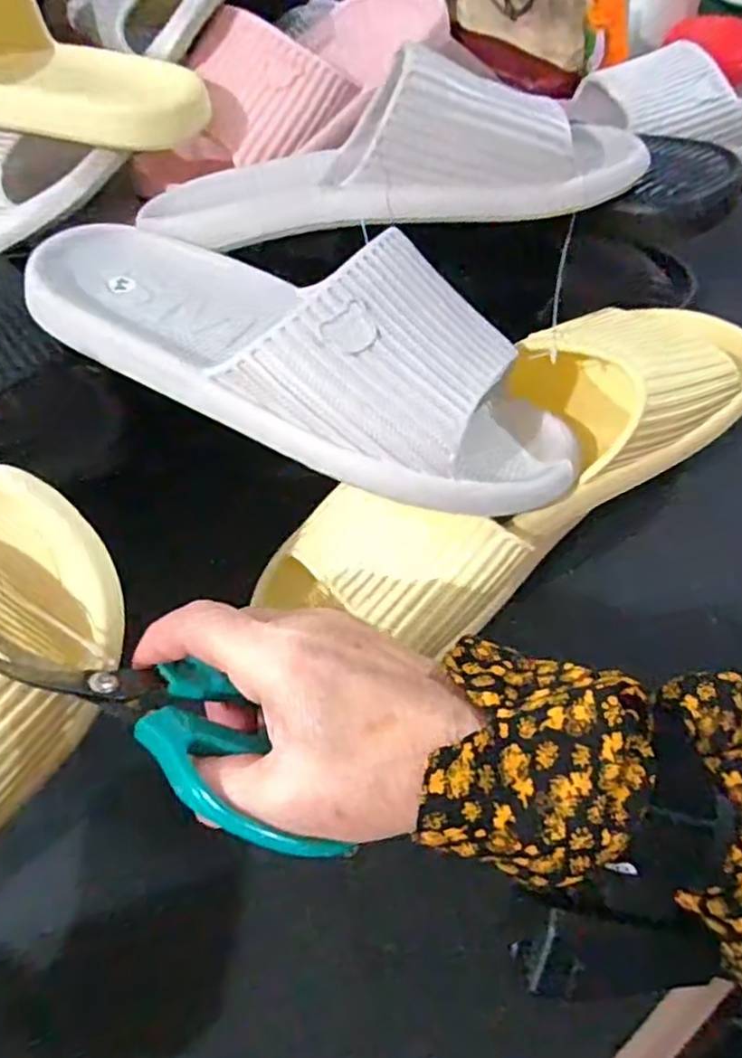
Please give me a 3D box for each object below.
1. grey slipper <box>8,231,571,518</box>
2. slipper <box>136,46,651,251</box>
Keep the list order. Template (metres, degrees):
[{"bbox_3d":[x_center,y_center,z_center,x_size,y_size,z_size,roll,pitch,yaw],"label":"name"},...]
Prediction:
[{"bbox_3d":[-0.035,-0.081,0.333,0.271,0.077,0.111,18,59,14],"label":"grey slipper"},{"bbox_3d":[0.010,-0.212,0.370,0.269,0.071,0.094,5,57,6],"label":"slipper"}]

